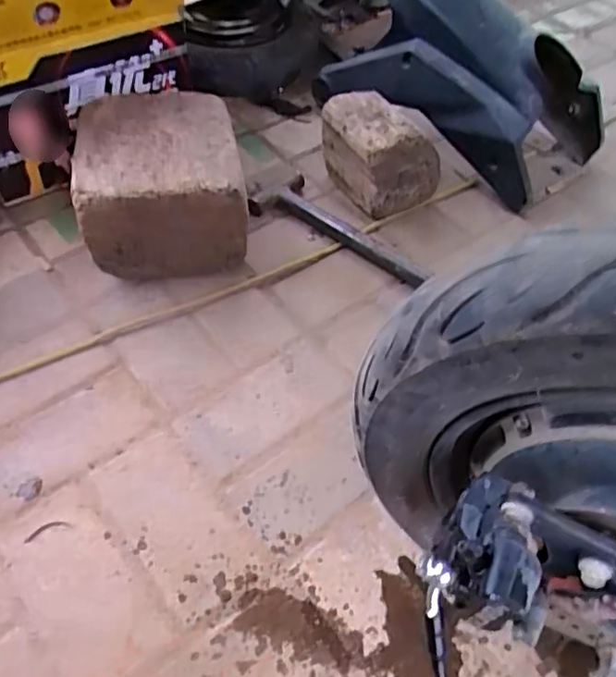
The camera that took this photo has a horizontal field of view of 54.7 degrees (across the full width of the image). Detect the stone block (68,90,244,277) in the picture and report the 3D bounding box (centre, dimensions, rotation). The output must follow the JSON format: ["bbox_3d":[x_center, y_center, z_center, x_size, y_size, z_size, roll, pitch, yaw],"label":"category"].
[{"bbox_3d":[-0.181,-0.195,0.760,0.186,0.137,0.211,-7,54,-7],"label":"stone block"}]

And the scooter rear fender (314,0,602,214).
[{"bbox_3d":[0.238,-0.399,0.894,0.380,0.221,0.236,36,60,22],"label":"scooter rear fender"}]

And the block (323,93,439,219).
[{"bbox_3d":[0.098,-0.260,0.835,0.110,0.124,0.142,-24,58,-19],"label":"block"}]

